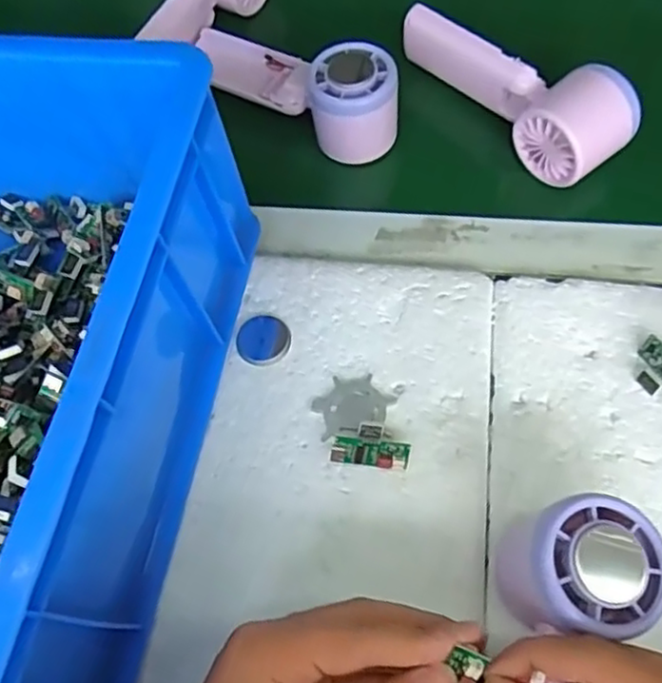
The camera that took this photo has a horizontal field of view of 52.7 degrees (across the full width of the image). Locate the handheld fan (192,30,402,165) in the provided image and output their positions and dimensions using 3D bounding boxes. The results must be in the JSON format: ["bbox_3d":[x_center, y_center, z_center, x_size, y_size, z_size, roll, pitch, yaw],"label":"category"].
[{"bbox_3d":[-0.030,-0.178,0.447,0.156,0.054,0.053,26,69,16],"label":"handheld fan"}]

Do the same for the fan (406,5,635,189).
[{"bbox_3d":[0.116,-0.170,0.432,0.053,0.043,0.161,-41,68,-14],"label":"fan"}]

